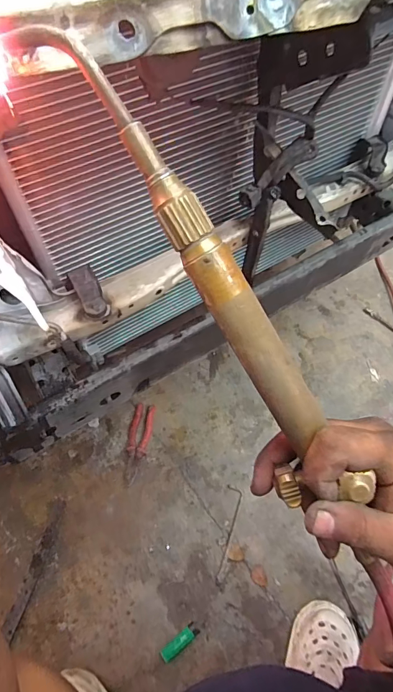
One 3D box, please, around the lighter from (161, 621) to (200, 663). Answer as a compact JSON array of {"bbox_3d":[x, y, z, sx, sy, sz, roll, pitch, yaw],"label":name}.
[{"bbox_3d":[-0.031,0.576,0.752,0.077,0.009,0.025,-34,70,-21],"label":"lighter"}]

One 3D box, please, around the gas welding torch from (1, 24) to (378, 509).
[{"bbox_3d":[0.007,-0.037,0.222,0.045,0.040,0.312,-35,101,-18],"label":"gas welding torch"}]

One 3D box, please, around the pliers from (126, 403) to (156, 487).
[{"bbox_3d":[-0.143,0.233,0.940,0.052,0.015,0.192,12,61,0],"label":"pliers"}]

